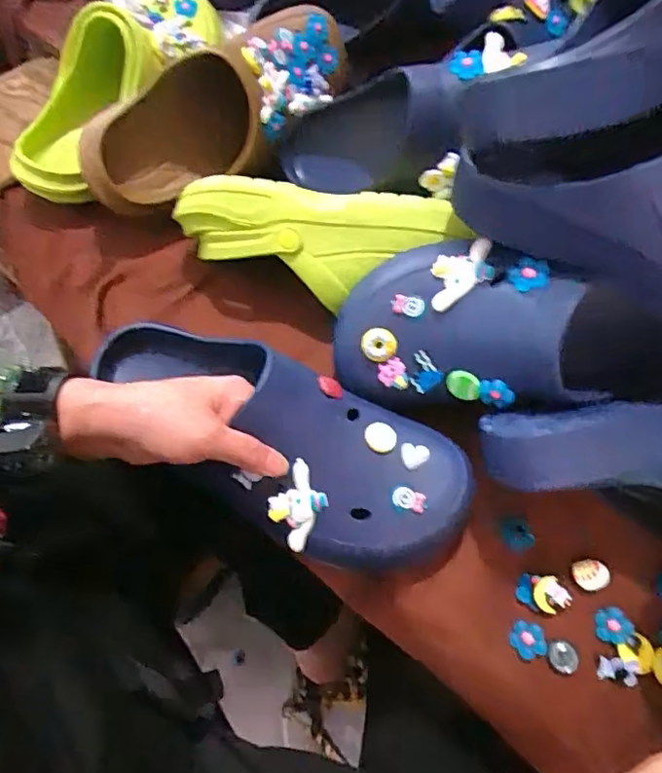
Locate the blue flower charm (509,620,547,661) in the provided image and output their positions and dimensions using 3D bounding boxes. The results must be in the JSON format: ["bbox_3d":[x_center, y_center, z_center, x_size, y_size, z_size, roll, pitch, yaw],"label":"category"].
[{"bbox_3d":[0.143,0.184,0.411,0.024,0.004,0.024,-9,62,23],"label":"blue flower charm"}]

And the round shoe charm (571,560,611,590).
[{"bbox_3d":[0.196,0.141,0.423,0.028,0.004,0.021,0,65,-1],"label":"round shoe charm"}]

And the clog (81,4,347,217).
[{"bbox_3d":[-0.097,-0.254,0.522,0.277,0.101,0.120,-31,69,-14],"label":"clog"}]

